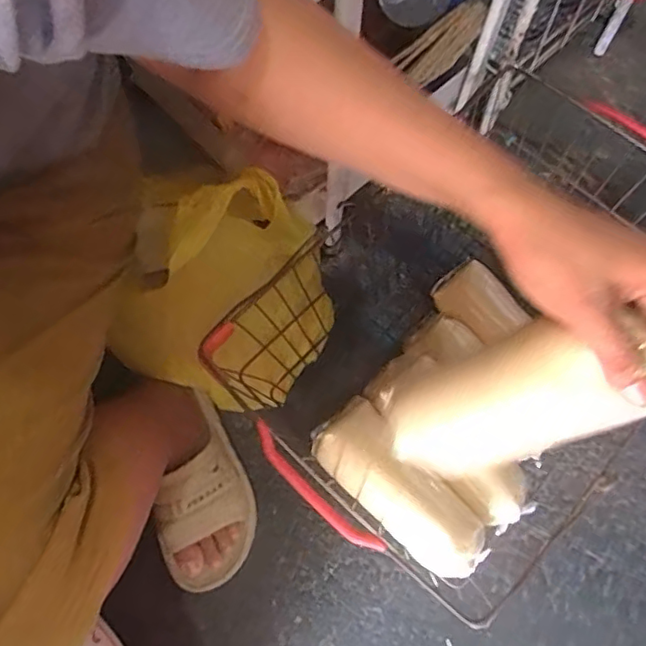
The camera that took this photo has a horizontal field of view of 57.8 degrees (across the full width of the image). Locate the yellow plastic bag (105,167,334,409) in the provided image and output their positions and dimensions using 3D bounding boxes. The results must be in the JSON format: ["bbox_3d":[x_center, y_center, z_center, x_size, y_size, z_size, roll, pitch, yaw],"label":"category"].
[{"bbox_3d":[-0.090,-0.019,0.562,0.136,0.272,0.191,36,73,11],"label":"yellow plastic bag"}]

